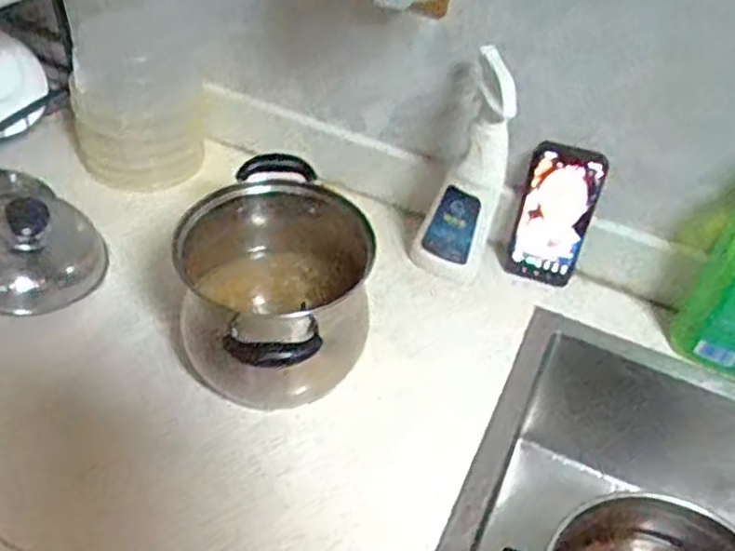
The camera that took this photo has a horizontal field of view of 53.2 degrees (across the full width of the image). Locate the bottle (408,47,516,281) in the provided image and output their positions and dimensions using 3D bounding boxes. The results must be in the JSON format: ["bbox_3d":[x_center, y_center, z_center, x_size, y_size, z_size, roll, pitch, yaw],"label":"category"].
[{"bbox_3d":[0.110,-0.116,0.825,0.086,0.262,0.079,14,45,7],"label":"bottle"}]

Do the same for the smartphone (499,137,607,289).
[{"bbox_3d":[0.221,-0.071,0.873,0.087,0.175,0.016,15,36,10],"label":"smartphone"}]

